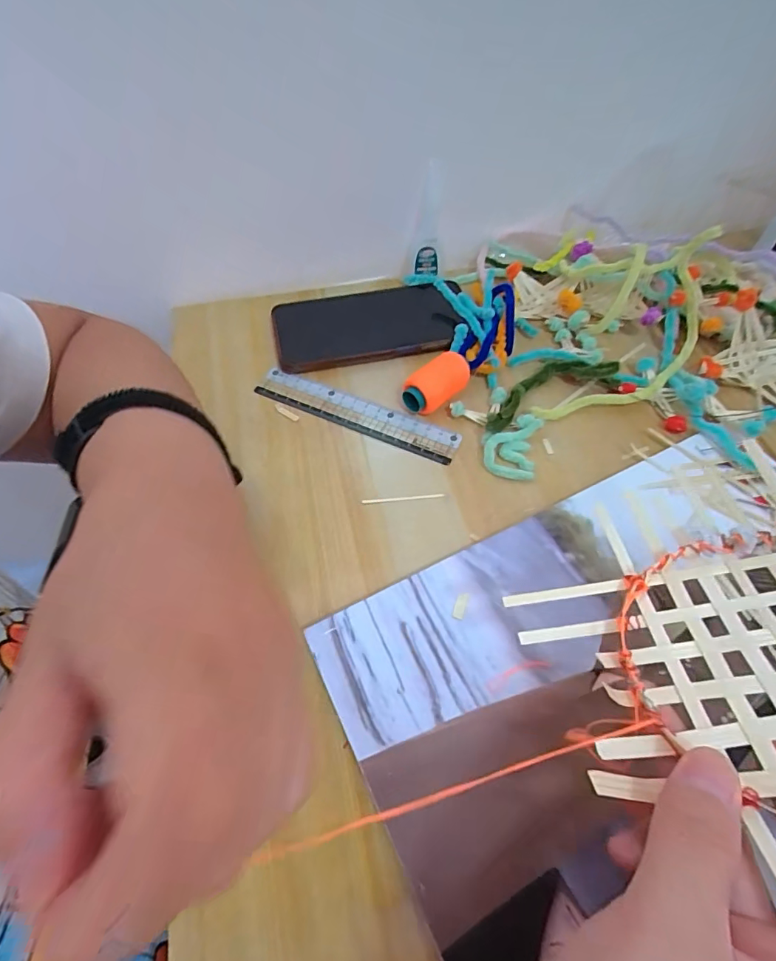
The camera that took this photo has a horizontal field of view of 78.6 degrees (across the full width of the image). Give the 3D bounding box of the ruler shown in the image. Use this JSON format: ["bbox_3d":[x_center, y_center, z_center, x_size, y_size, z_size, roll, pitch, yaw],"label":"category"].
[{"bbox_3d":[-0.023,-0.050,0.351,0.154,0.004,0.028,22,64,13],"label":"ruler"}]

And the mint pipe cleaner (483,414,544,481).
[{"bbox_3d":[0.086,-0.025,0.328,0.034,0.011,0.051,13,57,10],"label":"mint pipe cleaner"}]

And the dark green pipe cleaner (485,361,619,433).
[{"bbox_3d":[0.110,-0.067,0.346,0.104,0.022,0.036,-24,59,-14],"label":"dark green pipe cleaner"}]

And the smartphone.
[{"bbox_3d":[-0.015,-0.132,0.401,0.163,0.011,0.083,-10,56,-5],"label":"smartphone"}]

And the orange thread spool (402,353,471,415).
[{"bbox_3d":[0.037,-0.068,0.345,0.052,0.030,0.025,-34,61,-19],"label":"orange thread spool"}]

